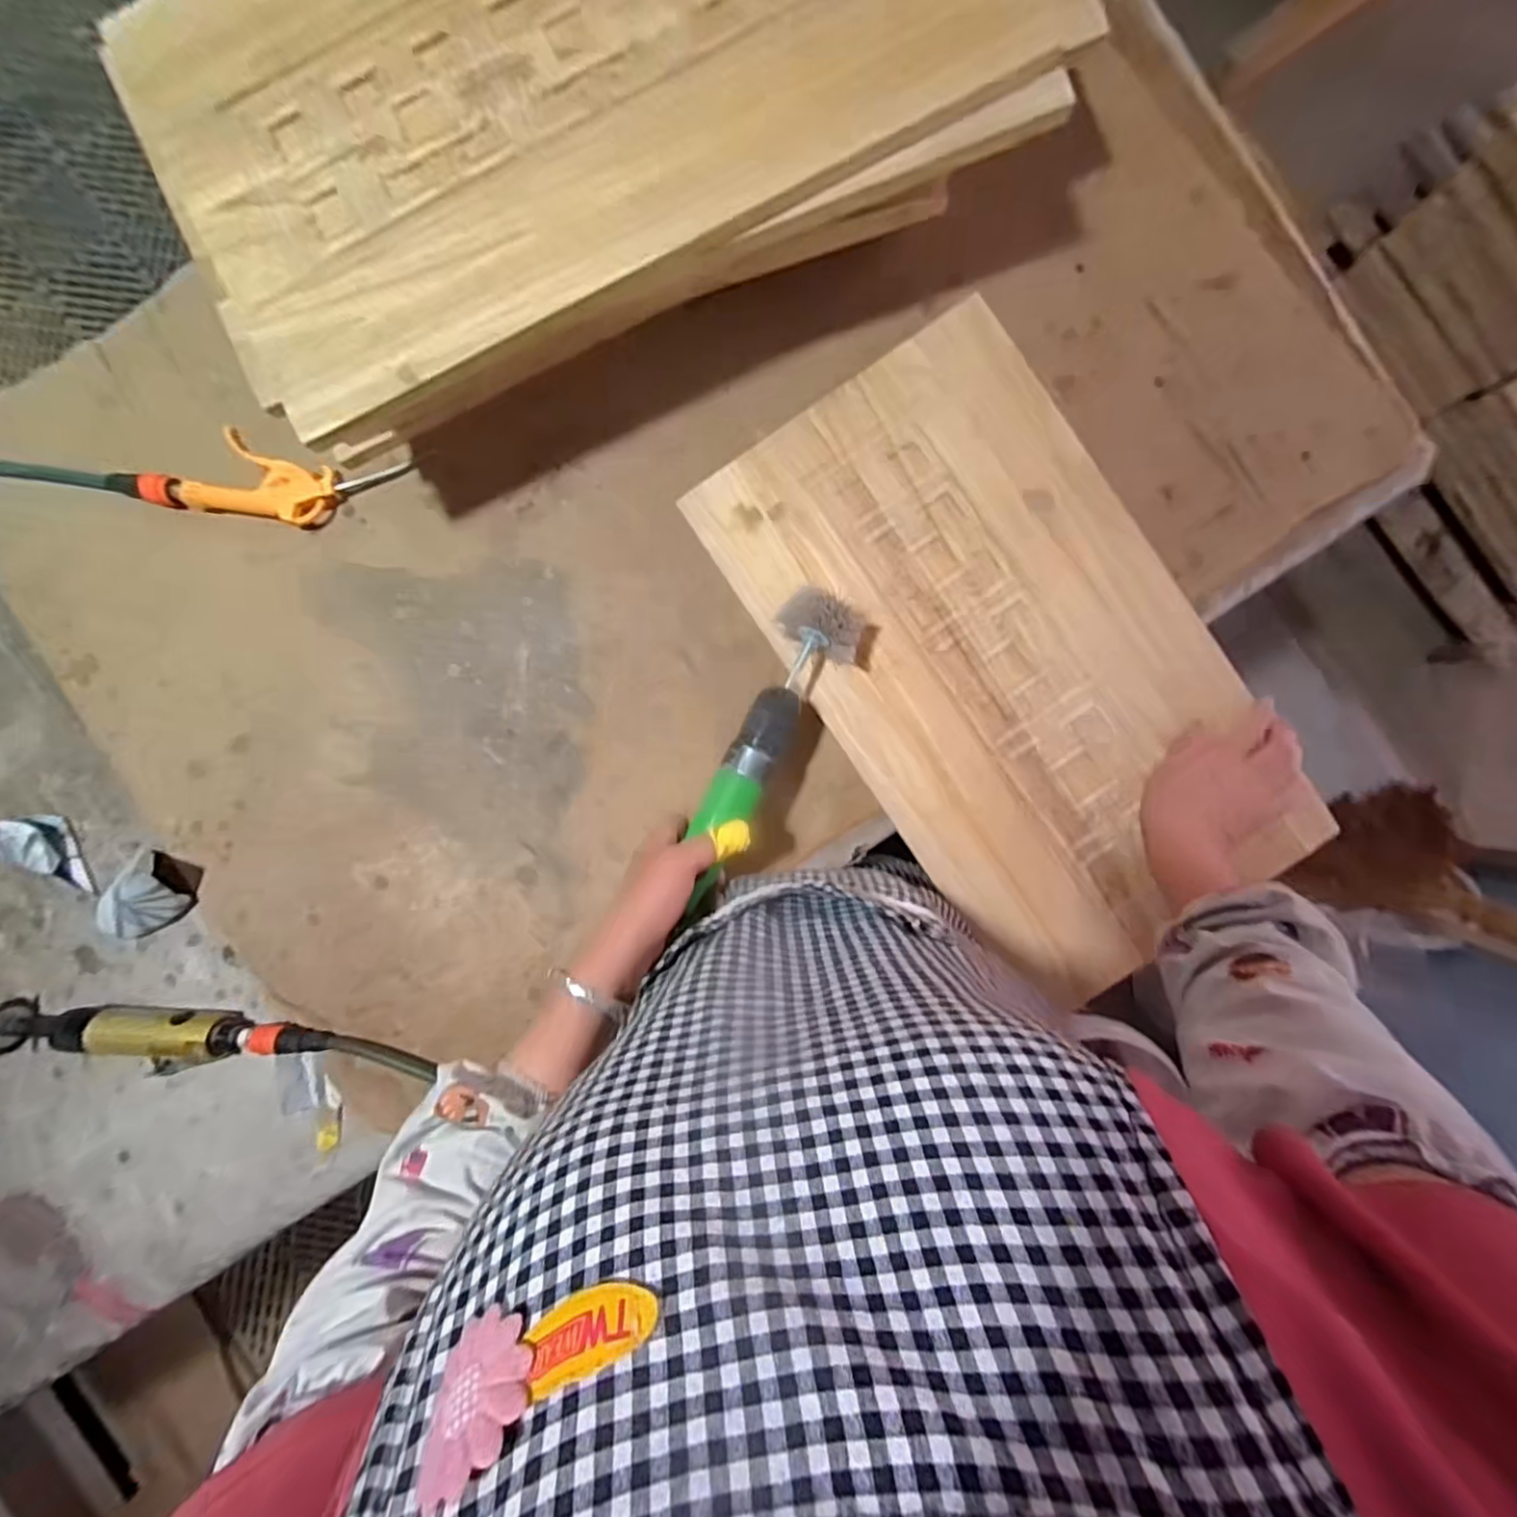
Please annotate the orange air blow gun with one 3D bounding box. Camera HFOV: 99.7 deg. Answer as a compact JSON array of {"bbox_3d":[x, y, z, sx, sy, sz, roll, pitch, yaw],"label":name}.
[{"bbox_3d":[-0.439,-0.255,0.585,0.210,0.027,0.076,9,90,1],"label":"orange air blow gun"}]

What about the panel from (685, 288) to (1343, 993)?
[{"bbox_3d":[0.223,-0.085,0.569,0.317,0.014,0.556,-34,91,2],"label":"panel"}]

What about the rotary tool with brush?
[{"bbox_3d":[0.003,-0.004,0.522,0.064,0.077,0.268,25,81,3],"label":"rotary tool with brush"}]

